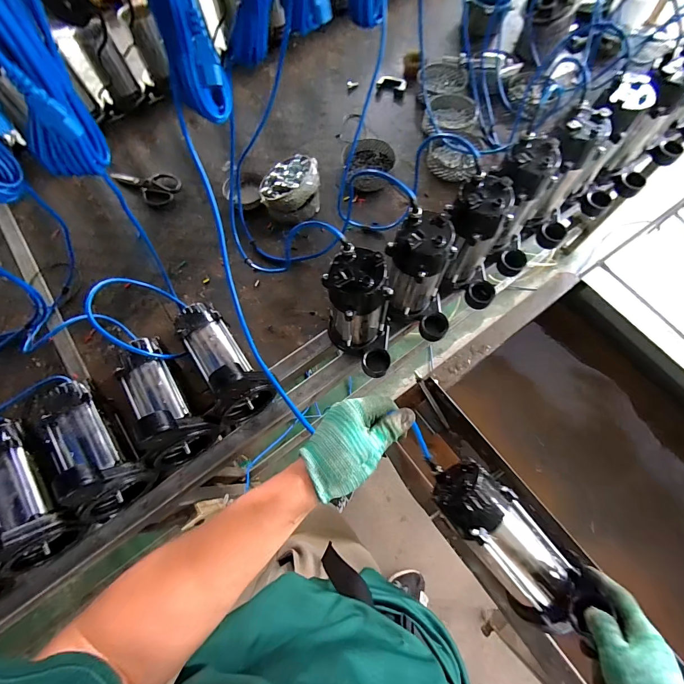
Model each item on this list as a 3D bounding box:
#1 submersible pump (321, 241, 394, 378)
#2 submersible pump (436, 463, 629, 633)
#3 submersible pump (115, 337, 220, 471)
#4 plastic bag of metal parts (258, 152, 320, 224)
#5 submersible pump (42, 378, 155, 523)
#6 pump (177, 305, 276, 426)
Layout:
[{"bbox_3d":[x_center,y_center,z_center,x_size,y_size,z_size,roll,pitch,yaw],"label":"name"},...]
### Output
[{"bbox_3d":[0.035,-0.032,0.606,0.117,0.247,0.147,-8,69,-1],"label":"submersible pump"},{"bbox_3d":[0.239,0.285,0.490,0.096,0.097,0.238,-41,84,-12],"label":"submersible pump"},{"bbox_3d":[-0.334,0.095,0.600,0.103,0.143,0.226,-38,73,-12],"label":"submersible pump"},{"bbox_3d":[-0.121,-0.364,0.818,0.138,0.098,0.133,-3,69,1],"label":"plastic bag of metal parts"},{"bbox_3d":[-0.448,0.177,0.580,0.241,0.164,0.127,41,76,15],"label":"submersible pump"},{"bbox_3d":[-0.233,0.029,0.634,0.116,0.171,0.235,-39,73,-12],"label":"pump"}]

